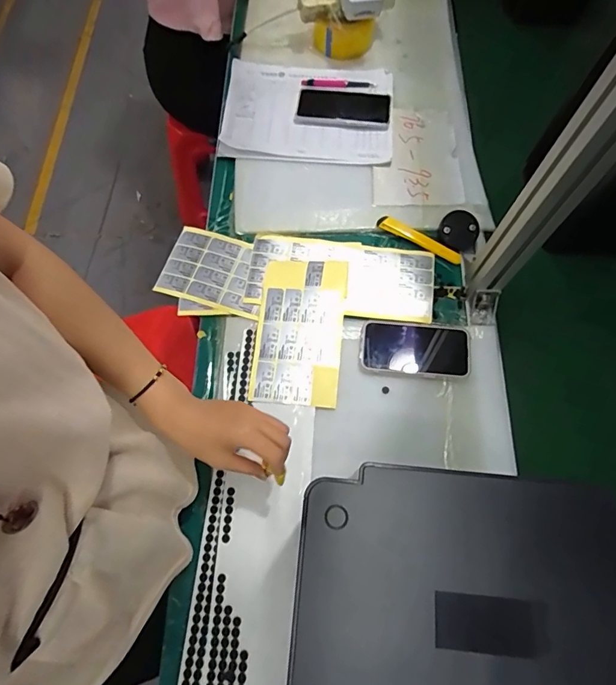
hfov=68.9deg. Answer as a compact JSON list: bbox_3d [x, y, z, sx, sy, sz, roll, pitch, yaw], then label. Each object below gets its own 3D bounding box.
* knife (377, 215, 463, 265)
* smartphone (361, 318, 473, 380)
[{"bbox_3d":[0.173,-0.160,0.690,0.138,0.010,0.022,26,72,10],"label":"knife"},{"bbox_3d":[0.151,0.009,0.630,0.152,0.011,0.074,7,70,3],"label":"smartphone"}]

